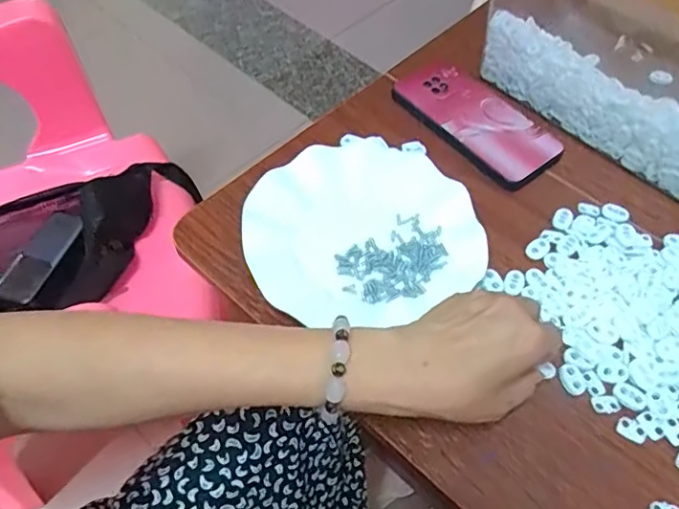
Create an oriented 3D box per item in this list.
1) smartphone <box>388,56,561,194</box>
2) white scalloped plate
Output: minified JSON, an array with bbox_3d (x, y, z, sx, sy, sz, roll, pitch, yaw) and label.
[{"bbox_3d":[0.134,-0.132,0.538,0.084,0.014,0.165,-34,64,-21],"label":"smartphone"},{"bbox_3d":[0.015,-0.023,0.453,0.179,0.017,0.166,1,57,-1],"label":"white scalloped plate"}]

